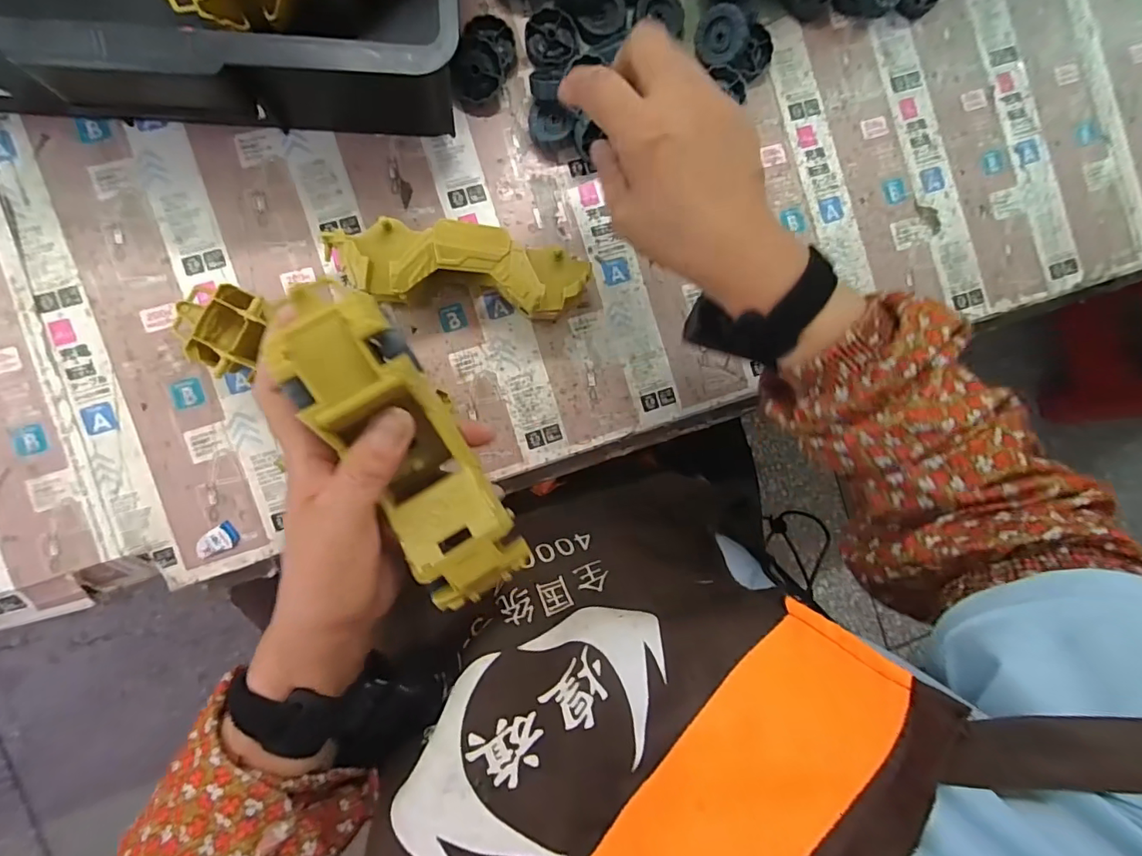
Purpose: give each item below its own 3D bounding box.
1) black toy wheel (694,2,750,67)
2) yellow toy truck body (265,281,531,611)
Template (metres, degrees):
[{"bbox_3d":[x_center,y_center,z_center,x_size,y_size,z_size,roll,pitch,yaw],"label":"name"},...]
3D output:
[{"bbox_3d":[0.116,-0.300,0.386,0.038,0.015,0.035,19,133,26],"label":"black toy wheel"},{"bbox_3d":[-0.081,0.009,0.251,0.057,0.047,0.167,-29,108,-3],"label":"yellow toy truck body"}]

